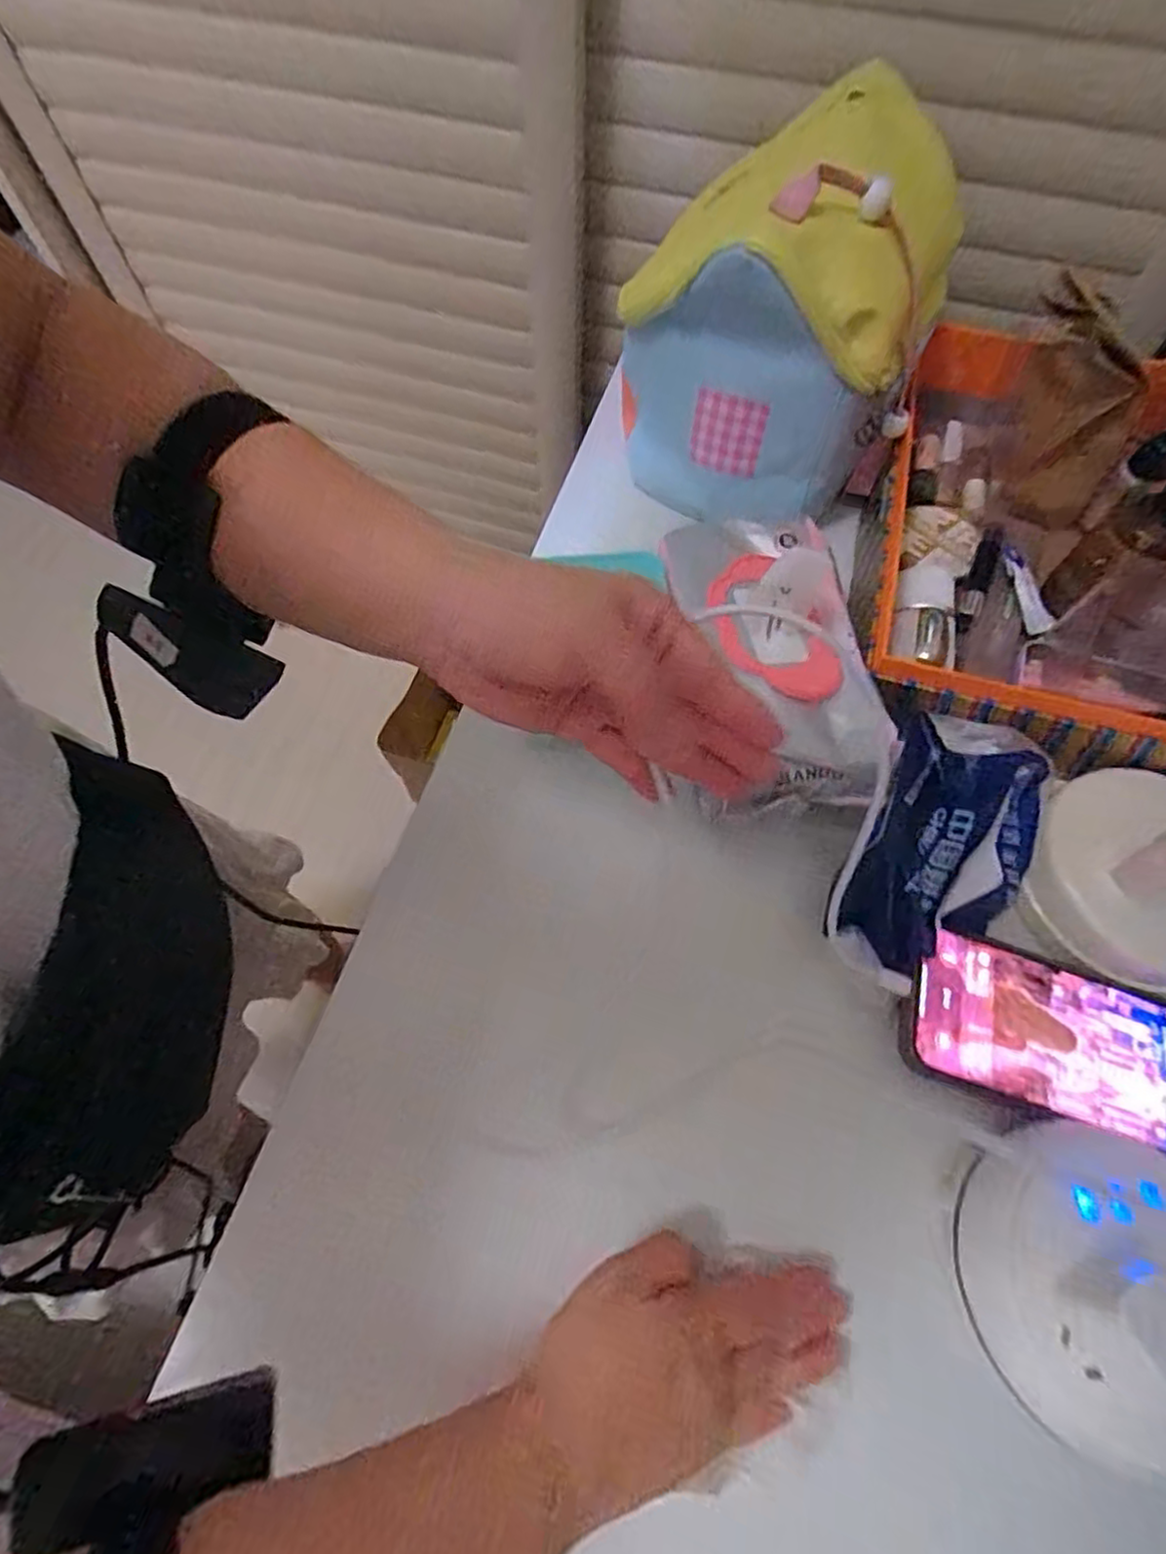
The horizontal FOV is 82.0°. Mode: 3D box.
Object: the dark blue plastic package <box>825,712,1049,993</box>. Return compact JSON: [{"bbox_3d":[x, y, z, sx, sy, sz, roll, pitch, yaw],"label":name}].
[{"bbox_3d":[0.193,0.038,0.362,0.092,0.036,0.157,33,69,14],"label":"dark blue plastic package"}]

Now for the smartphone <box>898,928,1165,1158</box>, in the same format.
[{"bbox_3d":[0.245,0.136,0.344,0.162,0.009,0.075,19,64,-1],"label":"smartphone"}]

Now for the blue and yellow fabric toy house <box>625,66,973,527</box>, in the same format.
[{"bbox_3d":[0.129,-0.285,0.445,0.129,0.192,0.167,-35,70,-16],"label":"blue and yellow fabric toy house"}]

